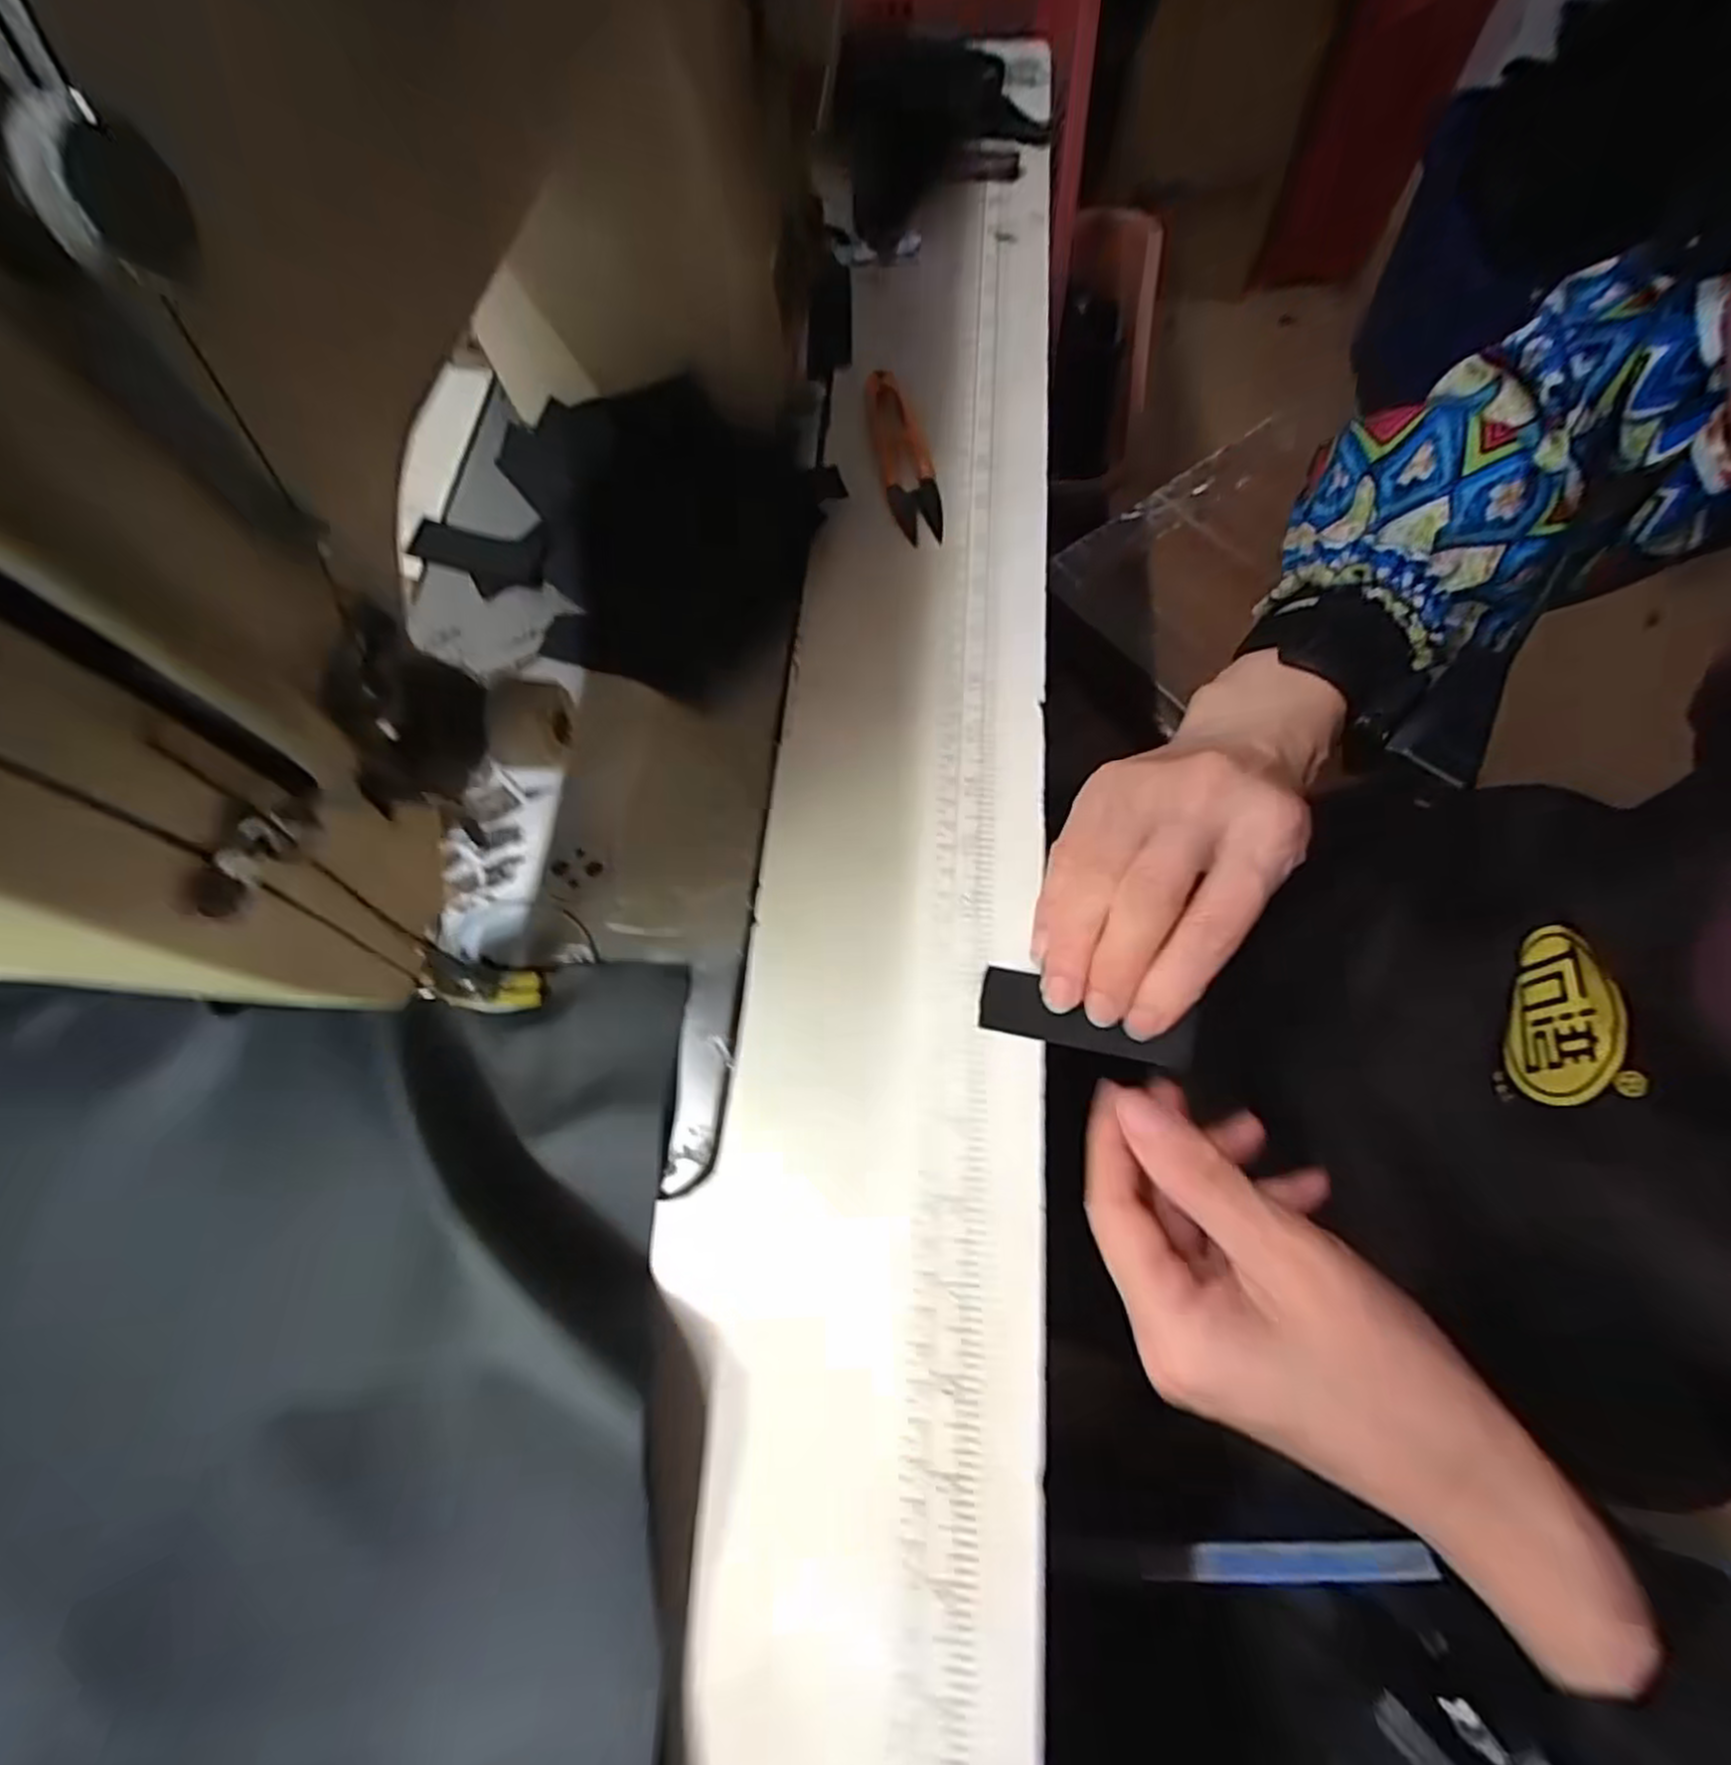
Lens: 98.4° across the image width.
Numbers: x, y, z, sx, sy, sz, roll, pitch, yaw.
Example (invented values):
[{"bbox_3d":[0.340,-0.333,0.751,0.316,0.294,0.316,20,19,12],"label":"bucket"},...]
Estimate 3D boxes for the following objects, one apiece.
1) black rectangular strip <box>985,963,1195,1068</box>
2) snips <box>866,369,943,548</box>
[{"bbox_3d":[0.076,0.048,0.261,0.071,0.005,0.022,11,70,21],"label":"black rectangular strip"},{"bbox_3d":[0.018,-0.207,0.360,0.025,0.011,0.100,-11,70,-2],"label":"snips"}]

